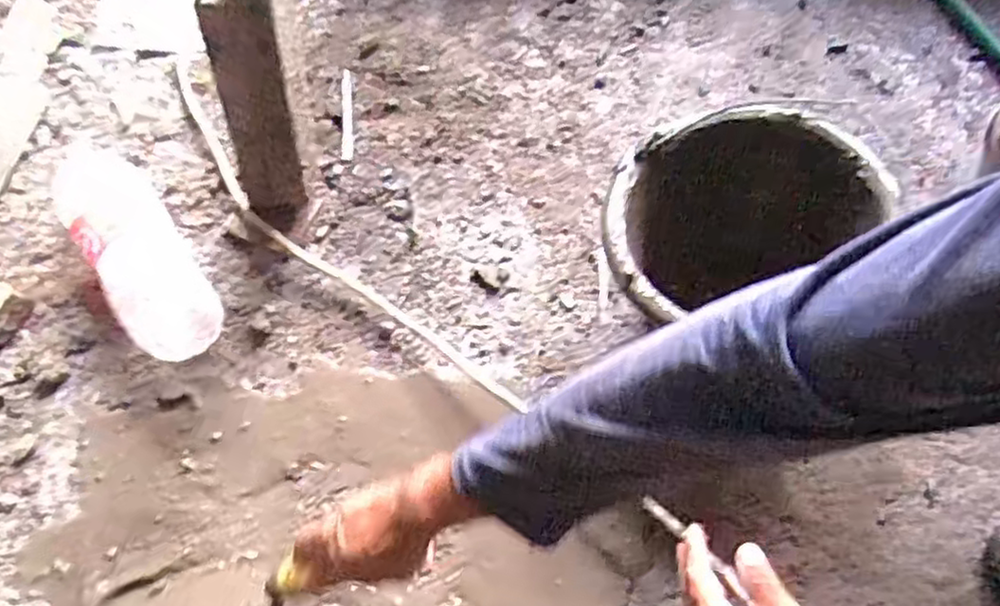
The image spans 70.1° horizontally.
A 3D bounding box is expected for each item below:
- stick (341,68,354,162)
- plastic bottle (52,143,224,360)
[{"bbox_3d":[-0.196,-0.247,0.915,0.015,0.005,0.149,-6,63,0],"label":"stick"},{"bbox_3d":[-0.419,-0.076,0.804,0.093,0.067,0.348,-35,67,-14],"label":"plastic bottle"}]

